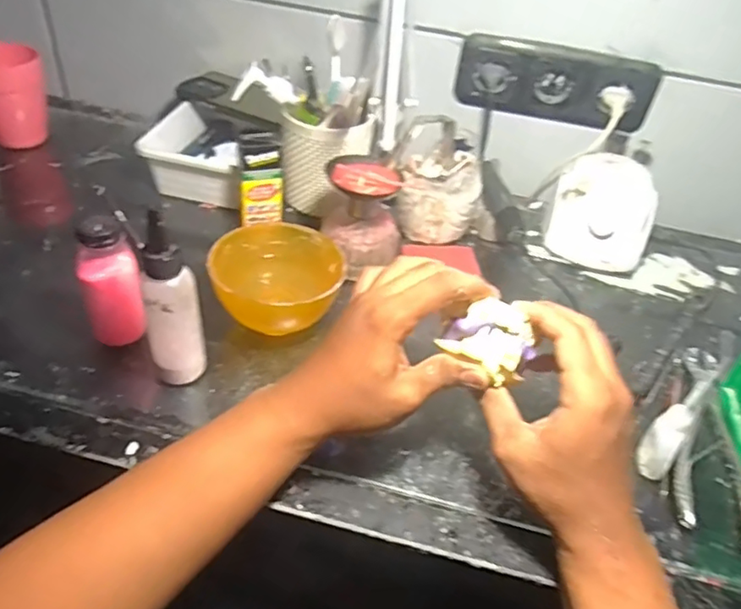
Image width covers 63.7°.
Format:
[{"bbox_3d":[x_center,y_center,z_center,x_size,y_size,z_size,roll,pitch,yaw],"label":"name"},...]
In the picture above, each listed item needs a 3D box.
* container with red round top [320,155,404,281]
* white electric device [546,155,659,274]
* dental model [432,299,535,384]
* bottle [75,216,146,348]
[{"bbox_3d":[-0.007,-0.087,0.566,0.076,0.088,0.065,9,41,0],"label":"container with red round top"},{"bbox_3d":[0.257,-0.106,0.662,0.110,0.068,0.145,19,45,11],"label":"white electric device"},{"bbox_3d":[0.080,0.021,0.399,0.057,0.030,0.043,28,47,20],"label":"dental model"},{"bbox_3d":[-0.200,-0.013,0.463,0.041,0.118,0.037,-14,46,-23],"label":"bottle"}]

